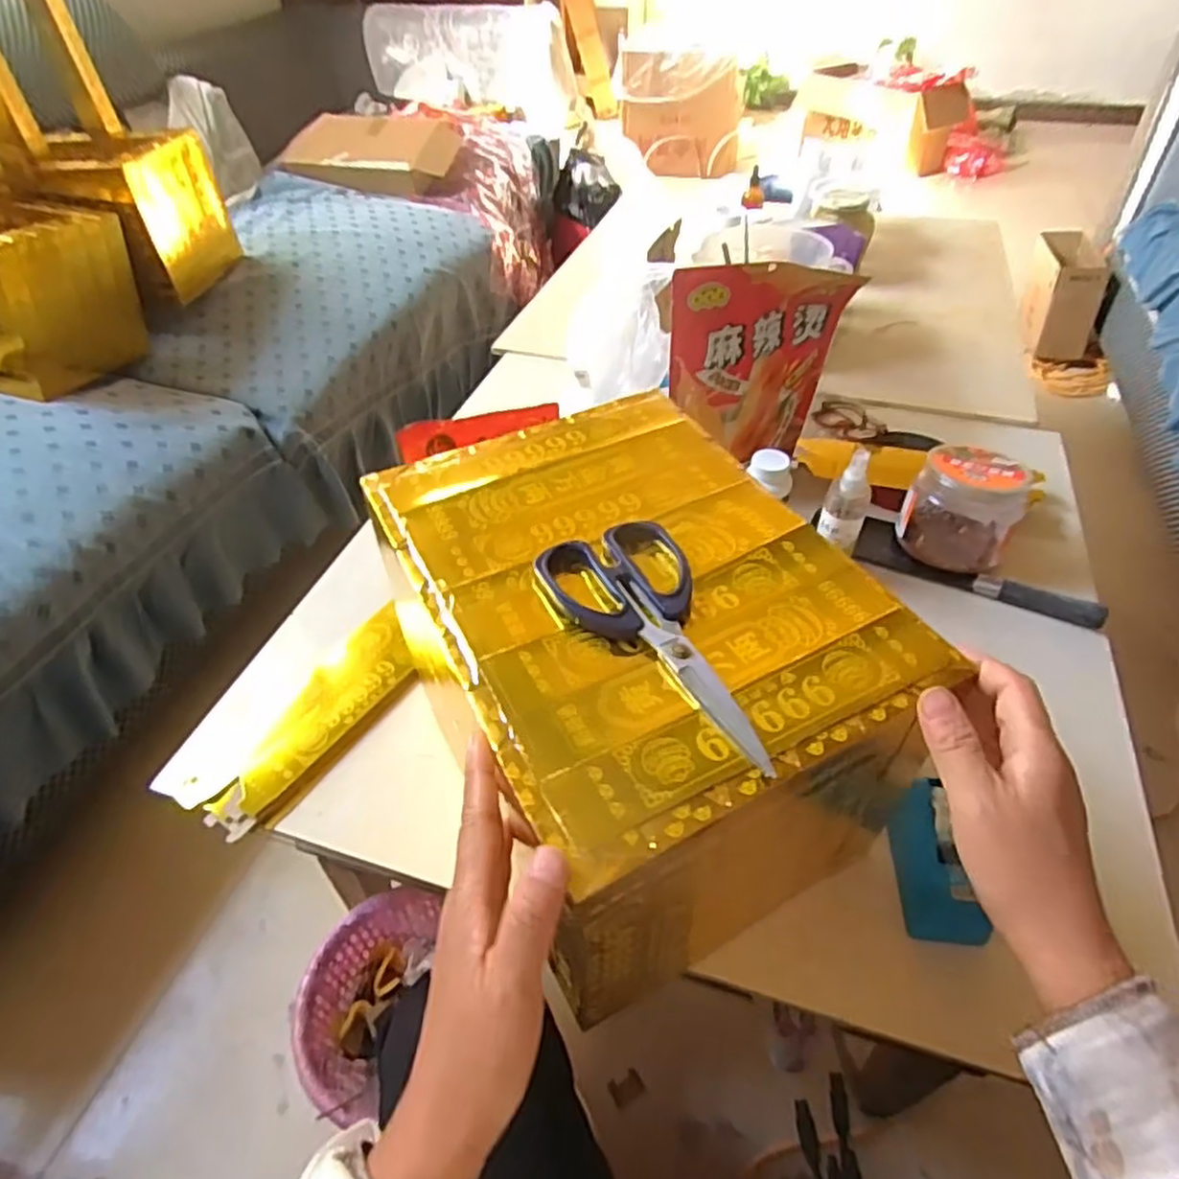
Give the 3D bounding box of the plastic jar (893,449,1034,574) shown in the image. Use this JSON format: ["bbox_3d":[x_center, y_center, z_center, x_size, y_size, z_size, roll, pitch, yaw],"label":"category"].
[{"bbox_3d":[0.395,-0.086,0.765,0.107,0.095,0.098,25,52,25],"label":"plastic jar"}]

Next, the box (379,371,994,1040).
[{"bbox_3d":[0.027,0.061,0.527,0.266,0.222,0.343,-20,48,-16],"label":"box"}]

